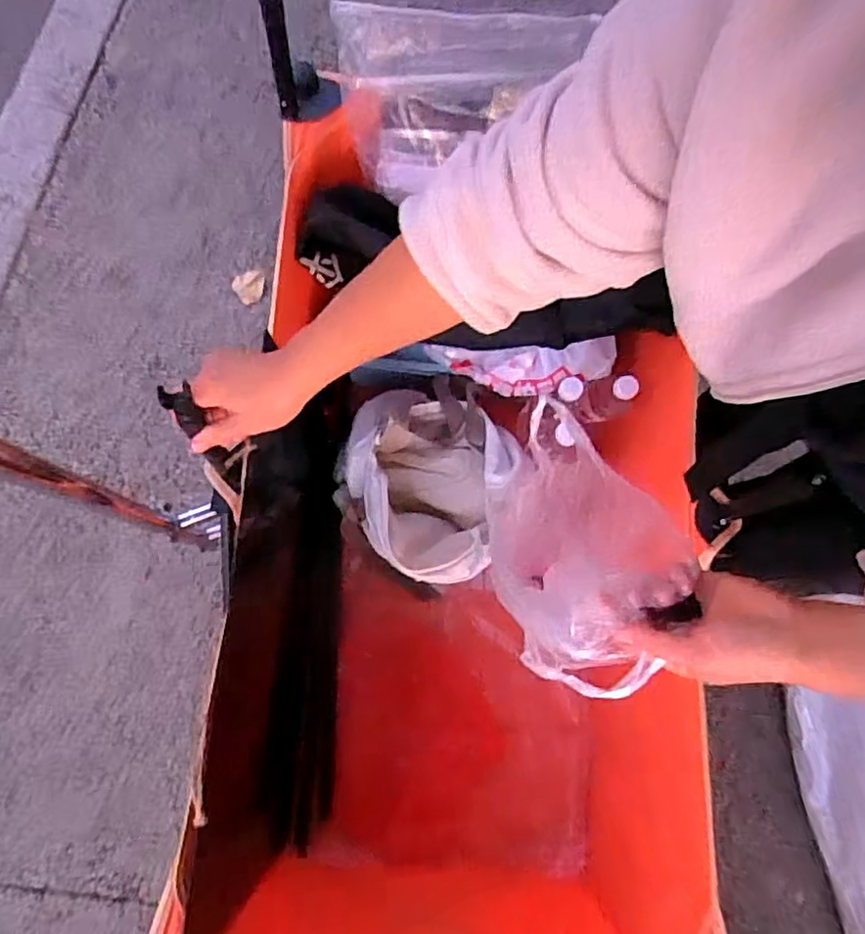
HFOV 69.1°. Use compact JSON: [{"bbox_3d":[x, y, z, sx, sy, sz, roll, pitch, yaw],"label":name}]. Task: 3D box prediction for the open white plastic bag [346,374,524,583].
[{"bbox_3d":[0.001,0.014,0.845,0.219,0.101,0.279,6,77,-4],"label":"open white plastic bag"}]

